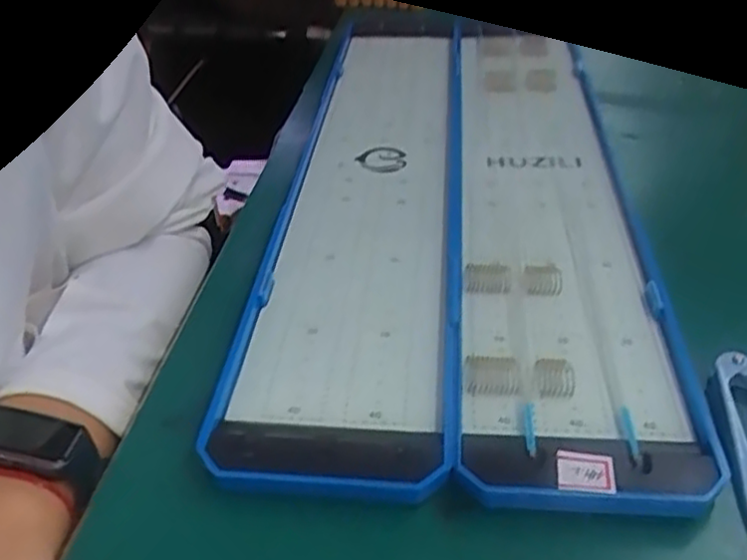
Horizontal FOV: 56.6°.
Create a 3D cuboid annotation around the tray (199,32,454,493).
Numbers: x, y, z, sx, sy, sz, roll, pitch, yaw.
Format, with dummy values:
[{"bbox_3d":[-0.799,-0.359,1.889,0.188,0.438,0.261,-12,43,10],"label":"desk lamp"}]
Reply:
[{"bbox_3d":[0.000,-0.065,0.400,0.088,0.009,0.431,2,39,5],"label":"tray"}]

